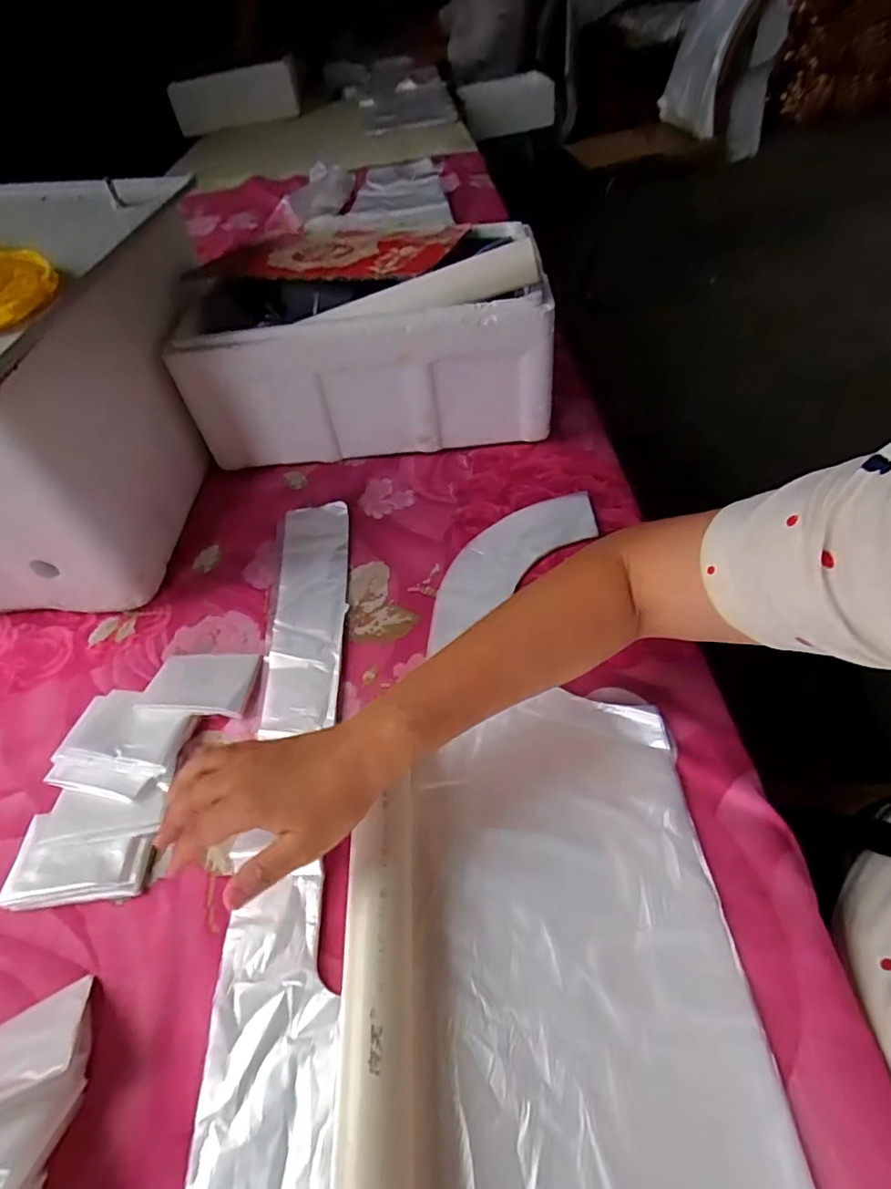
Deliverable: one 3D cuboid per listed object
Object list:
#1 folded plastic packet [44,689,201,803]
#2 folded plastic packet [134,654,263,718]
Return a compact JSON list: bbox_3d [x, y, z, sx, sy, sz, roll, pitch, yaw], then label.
[{"bbox_3d":[-0.258,0.117,0.448,0.095,0.018,0.080,7,52,12],"label":"folded plastic packet"},{"bbox_3d":[-0.210,0.074,0.485,0.086,0.017,0.063,-1,51,6],"label":"folded plastic packet"}]

